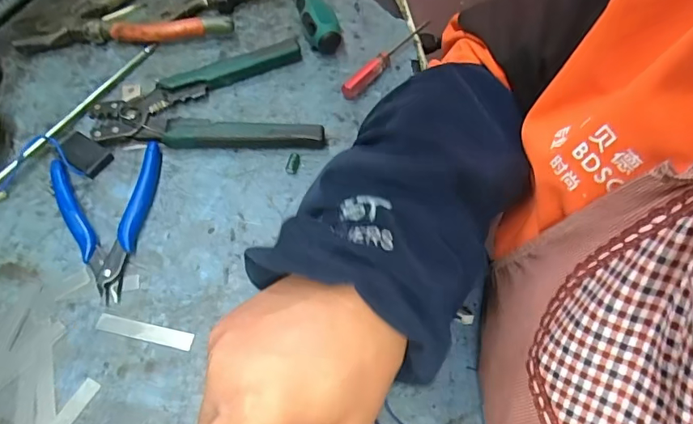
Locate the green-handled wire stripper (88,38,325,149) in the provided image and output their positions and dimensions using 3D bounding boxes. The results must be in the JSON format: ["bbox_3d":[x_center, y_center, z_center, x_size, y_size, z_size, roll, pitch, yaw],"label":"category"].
[{"bbox_3d":[-0.113,-0.100,0.421,0.180,0.016,0.105,-1,62,-2],"label":"green-handled wire stripper"}]

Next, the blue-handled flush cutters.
[{"bbox_3d":[-0.170,0.005,0.366,0.079,0.015,0.118,-16,64,-10],"label":"blue-handled flush cutters"}]

